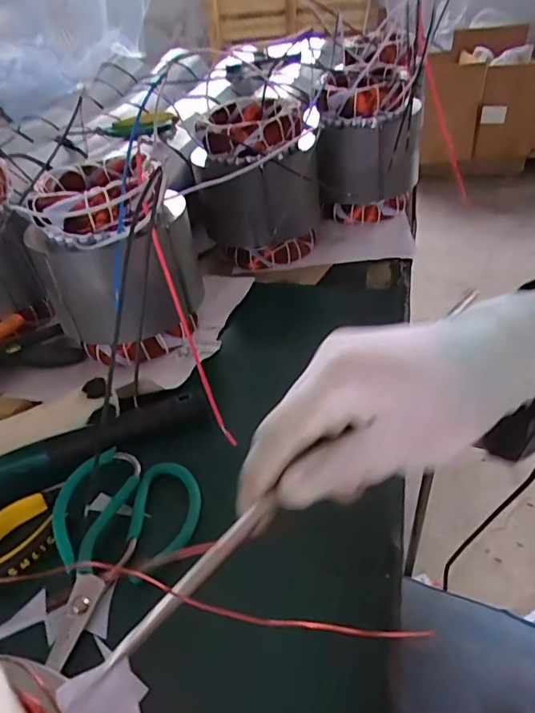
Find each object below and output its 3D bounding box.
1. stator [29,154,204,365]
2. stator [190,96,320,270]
[{"bbox_3d":[-0.150,-0.104,0.536,0.149,0.175,0.140,-16,41,-10],"label":"stator"},{"bbox_3d":[-0.013,-0.216,0.681,0.159,0.185,0.155,-6,40,2],"label":"stator"}]

